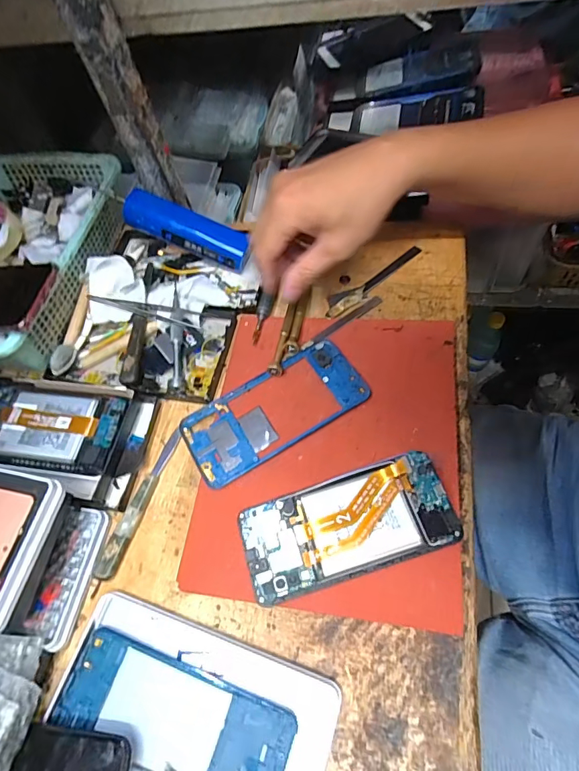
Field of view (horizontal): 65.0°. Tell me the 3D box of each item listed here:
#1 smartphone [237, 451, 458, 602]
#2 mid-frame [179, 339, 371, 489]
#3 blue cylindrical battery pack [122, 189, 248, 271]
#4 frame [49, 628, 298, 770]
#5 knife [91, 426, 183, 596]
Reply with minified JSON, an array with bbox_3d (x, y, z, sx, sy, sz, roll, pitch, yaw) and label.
[{"bbox_3d":[0.041,0.101,0.332,0.152,0.015,0.068,-18,60,-2],"label":"smartphone"},{"bbox_3d":[-0.013,0.020,0.395,0.159,0.005,0.074,-30,63,-8],"label":"mid-frame"},{"bbox_3d":[-0.106,-0.165,0.479,0.132,0.028,0.037,22,64,-5],"label":"blue cylindrical battery pack"},{"bbox_3d":[-0.078,0.222,0.292,0.156,0.012,0.075,14,64,16],"label":"frame"},{"bbox_3d":[-0.125,0.099,0.379,0.016,0.009,0.137,16,64,16],"label":"knife"}]

